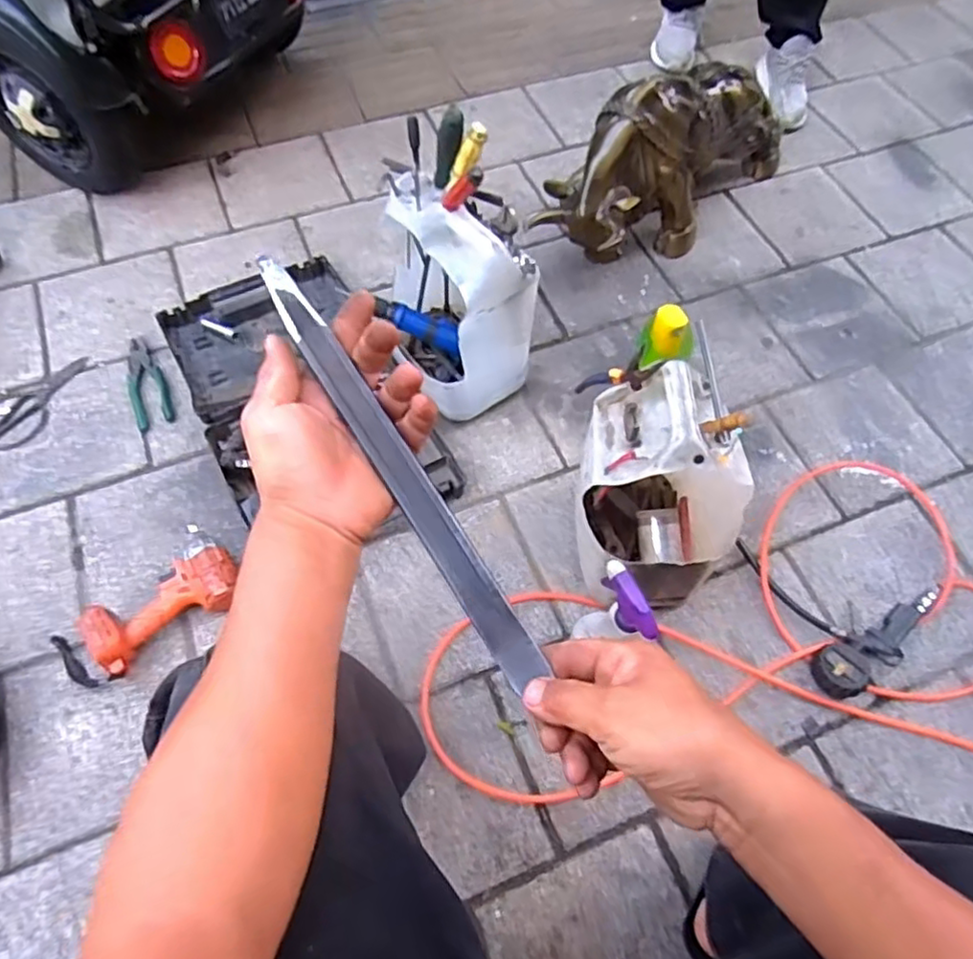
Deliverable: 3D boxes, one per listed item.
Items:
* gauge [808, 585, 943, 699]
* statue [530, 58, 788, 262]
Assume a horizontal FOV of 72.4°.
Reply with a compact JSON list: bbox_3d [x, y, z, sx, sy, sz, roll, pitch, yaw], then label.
[{"bbox_3d":[0.567,0.228,0.940,0.246,0.043,0.070,-25,65,-14],"label":"gauge"},{"bbox_3d":[0.338,-0.585,1.219,0.180,0.289,0.600,42,68,18],"label":"statue"}]

